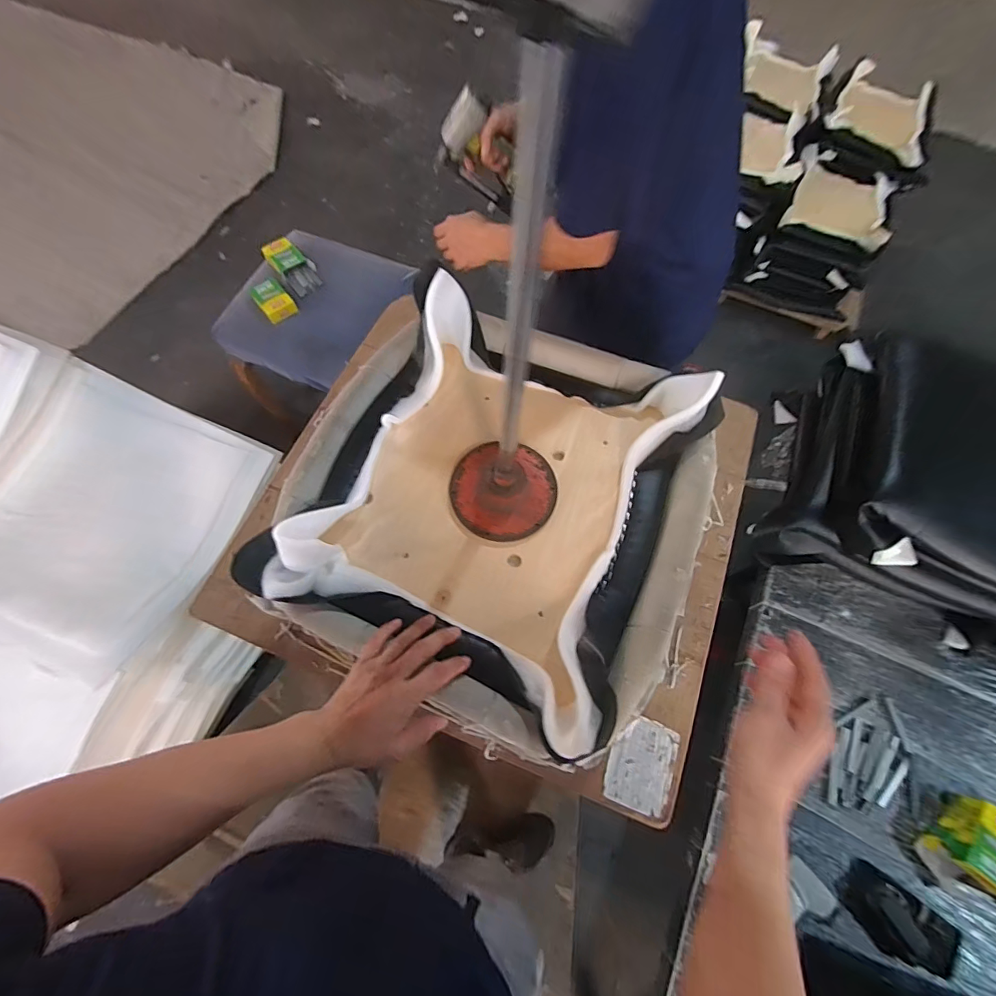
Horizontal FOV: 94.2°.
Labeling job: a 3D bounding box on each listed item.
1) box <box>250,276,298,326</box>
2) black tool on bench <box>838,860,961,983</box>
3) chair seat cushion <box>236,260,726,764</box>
[{"bbox_3d":[-0.597,-0.524,1.231,0.084,0.039,0.124,-38,74,-14],"label":"box"},{"bbox_3d":[0.653,0.687,0.742,0.179,0.023,0.095,34,72,12],"label":"black tool on bench"},{"bbox_3d":[-0.002,-0.016,0.614,0.444,0.112,0.476,23,71,8],"label":"chair seat cushion"}]

